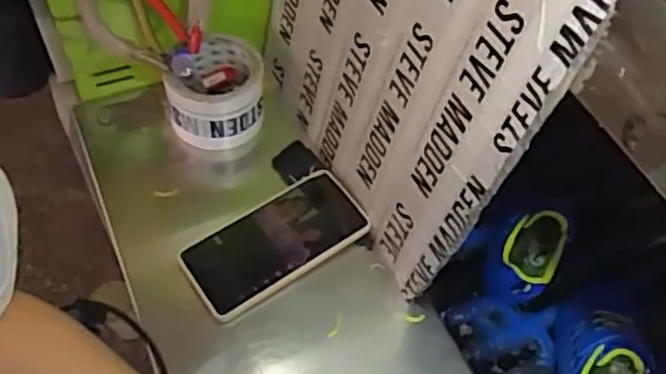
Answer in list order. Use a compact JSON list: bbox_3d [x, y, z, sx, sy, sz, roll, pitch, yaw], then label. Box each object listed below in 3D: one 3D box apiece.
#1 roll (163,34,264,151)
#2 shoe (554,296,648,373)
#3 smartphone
[{"bbox_3d":[-0.118,-0.097,0.650,0.089,0.070,0.093,2,56,-7],"label":"roll"},{"bbox_3d":[0.230,0.152,0.548,0.063,0.069,0.137,14,56,2],"label":"shoe"},{"bbox_3d":[-0.051,0.049,0.584,0.165,0.012,0.074,-28,64,-23],"label":"smartphone"}]

